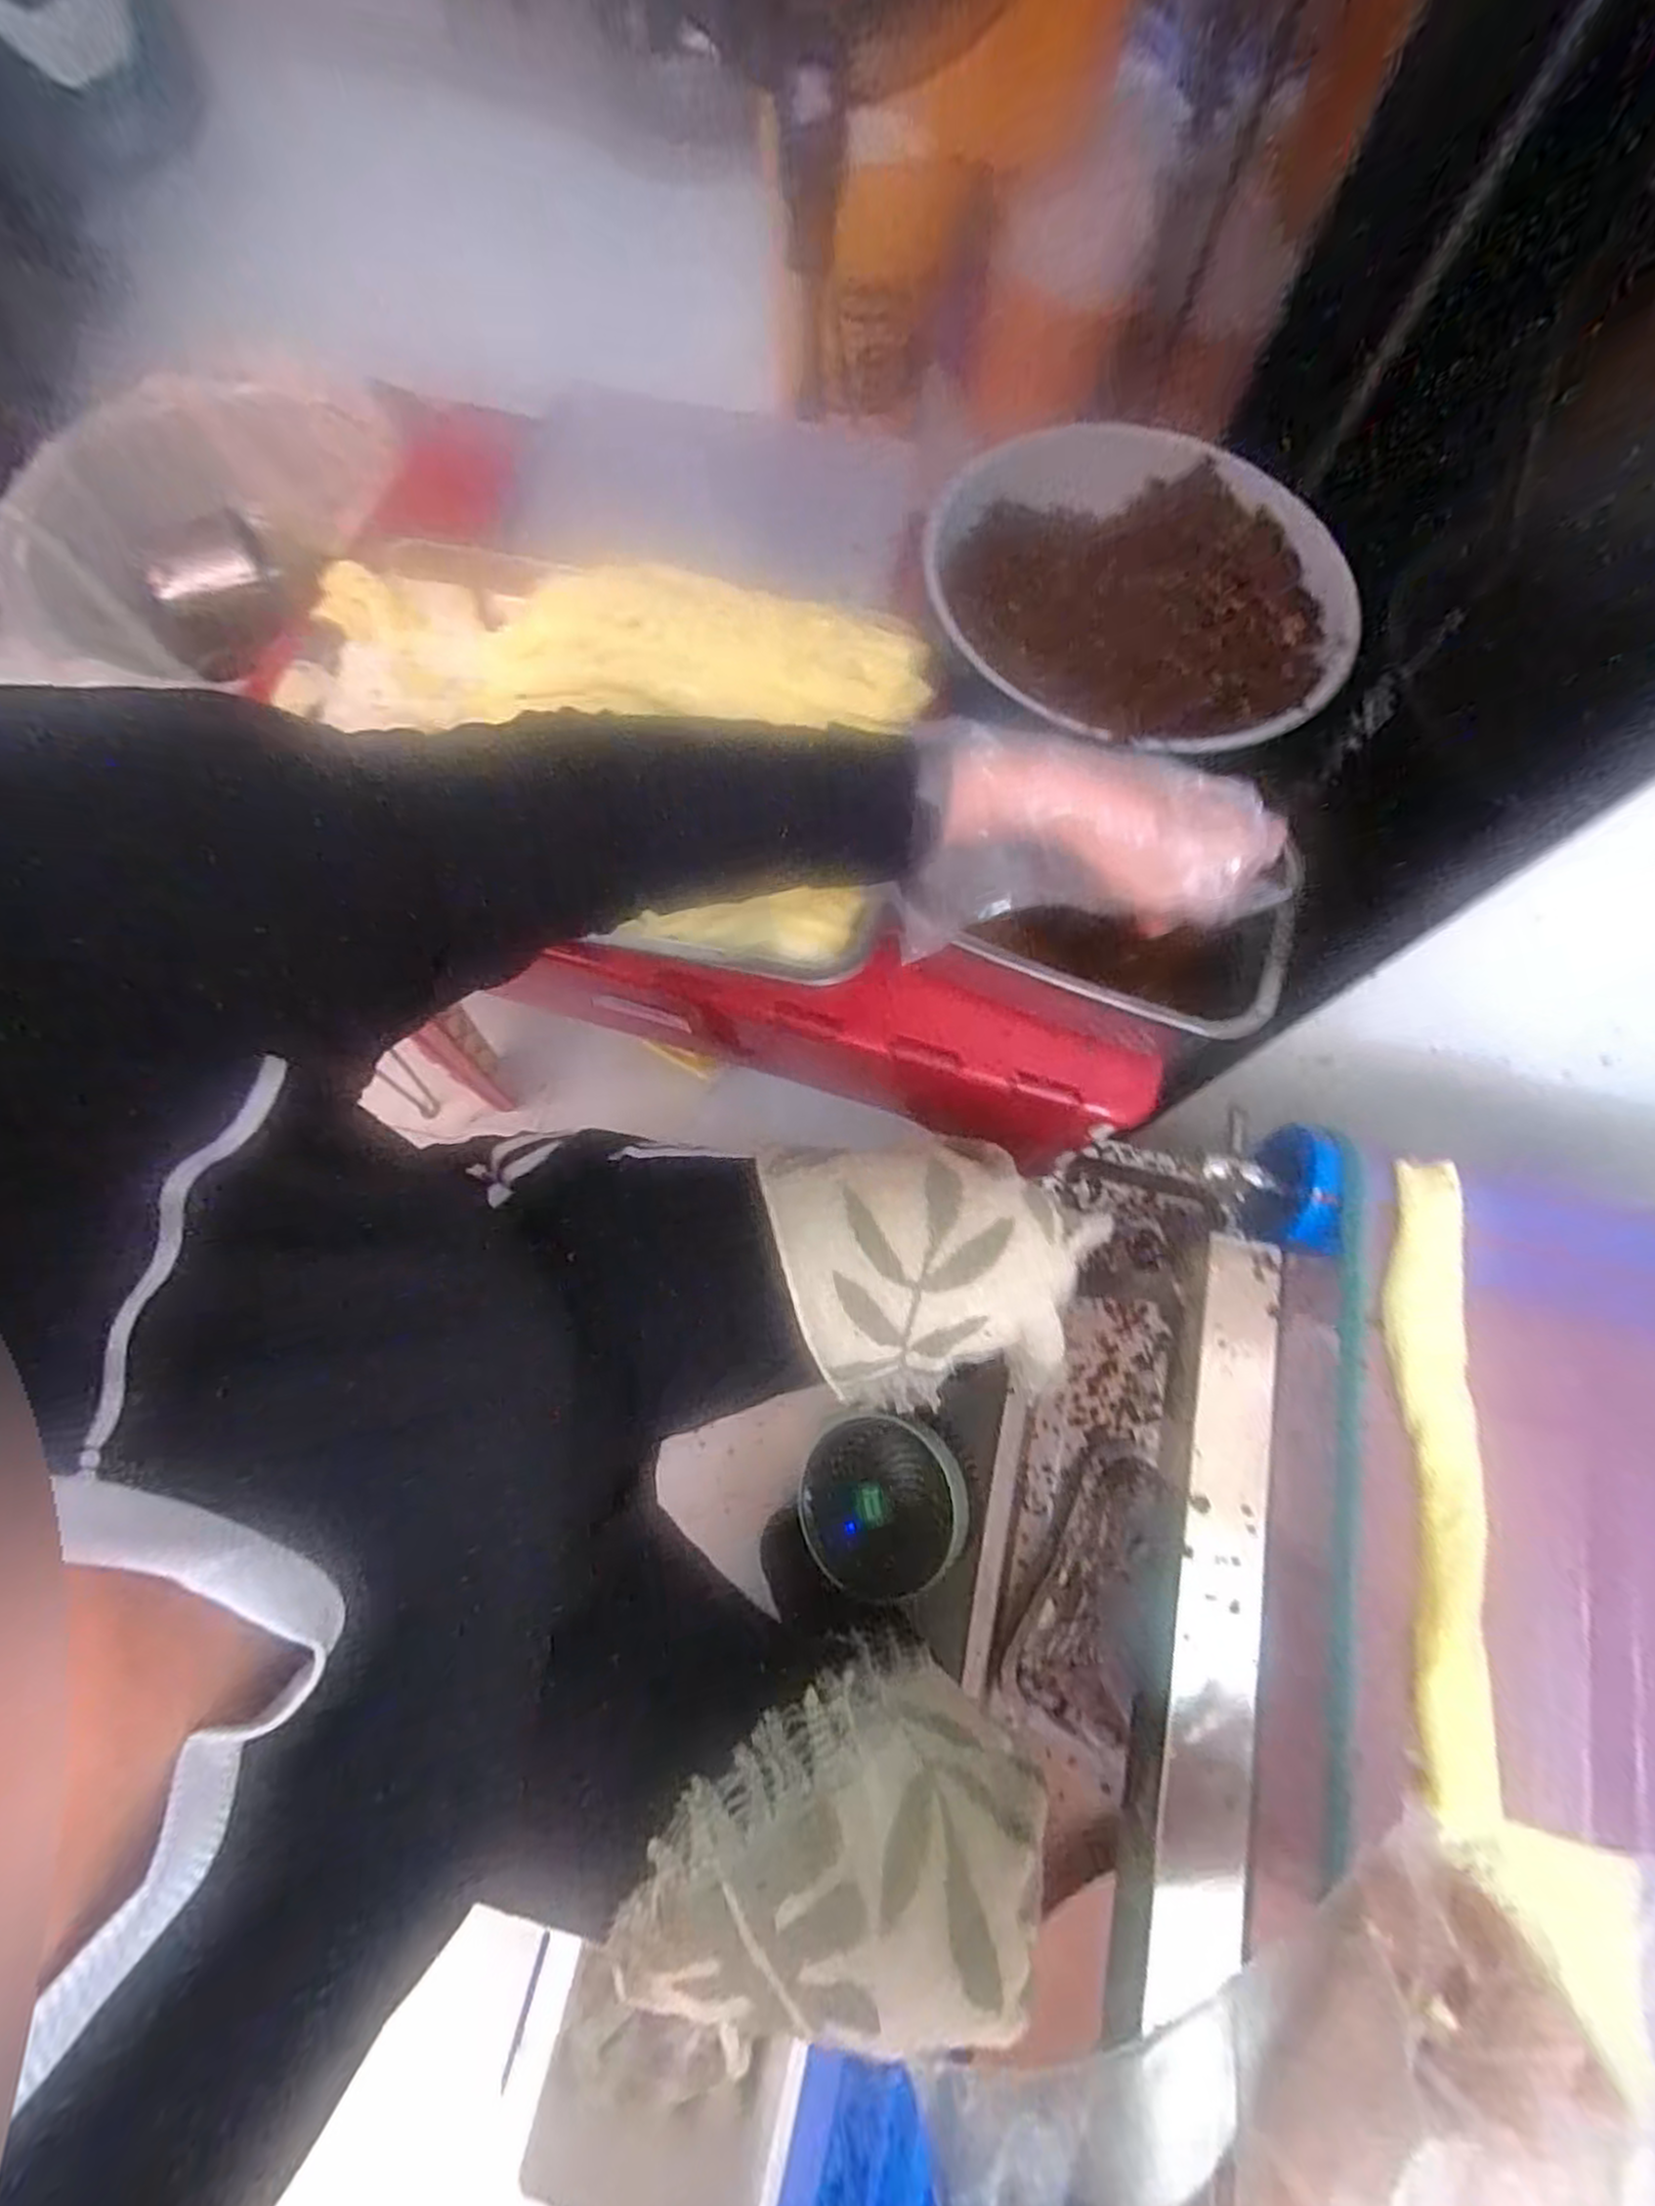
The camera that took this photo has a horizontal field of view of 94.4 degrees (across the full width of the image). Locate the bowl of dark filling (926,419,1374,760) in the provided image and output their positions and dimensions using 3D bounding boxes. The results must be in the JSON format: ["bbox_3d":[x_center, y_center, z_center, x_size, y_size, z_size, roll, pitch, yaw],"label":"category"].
[{"bbox_3d":[0.194,-0.325,0.520,0.272,0.084,0.241,23,72,5],"label":"bowl of dark filling"}]

